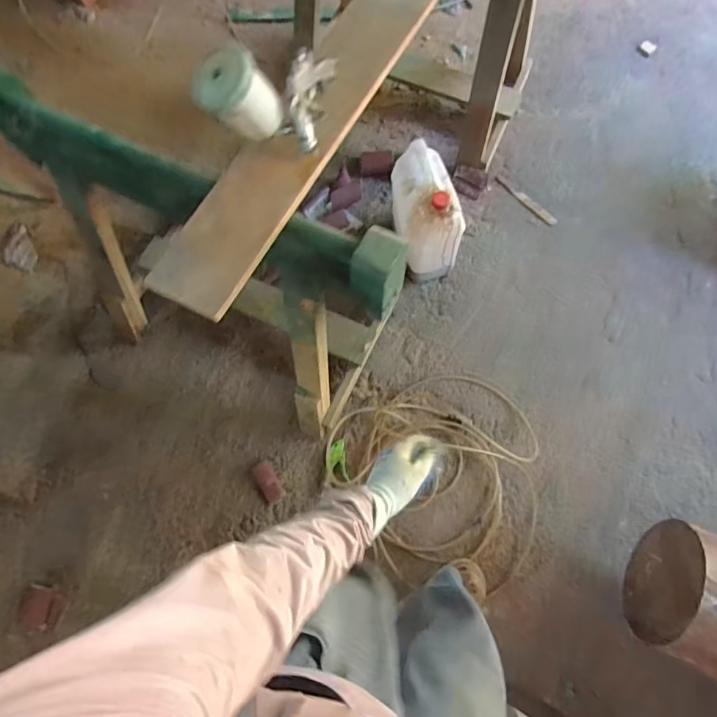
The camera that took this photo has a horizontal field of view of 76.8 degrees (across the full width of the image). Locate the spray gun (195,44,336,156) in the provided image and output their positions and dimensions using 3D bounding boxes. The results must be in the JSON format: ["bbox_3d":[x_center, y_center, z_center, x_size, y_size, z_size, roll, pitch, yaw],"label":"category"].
[{"bbox_3d":[-0.131,-0.412,0.674,0.190,0.149,0.149,-5,75,1],"label":"spray gun"}]

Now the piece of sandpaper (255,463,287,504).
[{"bbox_3d":[-0.257,0.360,1.310,0.051,0.039,0.116,-29,82,-6],"label":"piece of sandpaper"}]

